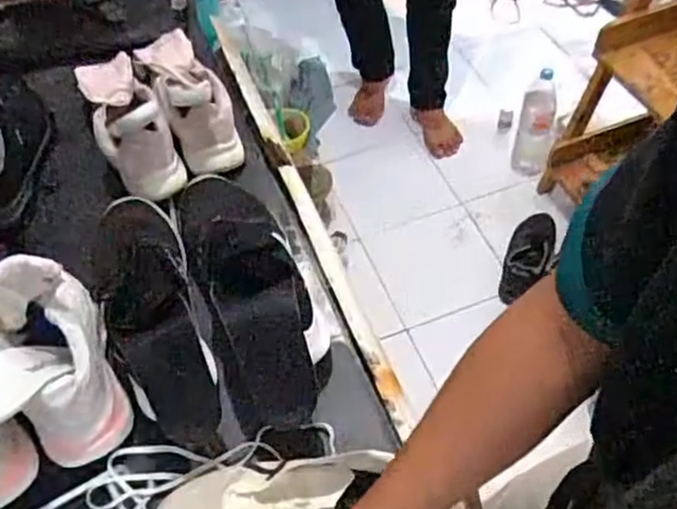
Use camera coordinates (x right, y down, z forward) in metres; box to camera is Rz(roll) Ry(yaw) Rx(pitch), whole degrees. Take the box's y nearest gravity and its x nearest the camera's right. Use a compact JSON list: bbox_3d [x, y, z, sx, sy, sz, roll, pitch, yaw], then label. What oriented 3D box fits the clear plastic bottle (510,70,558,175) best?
[{"bbox_3d":[0.486,-0.305,1.669,0.088,0.304,0.083,18,56,16],"label":"clear plastic bottle"}]

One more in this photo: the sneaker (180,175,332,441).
[{"bbox_3d":[-0.097,0.024,0.753,0.114,0.086,0.335,-18,54,-9],"label":"sneaker"}]

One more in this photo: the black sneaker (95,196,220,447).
[{"bbox_3d":[-0.201,0.051,0.735,0.096,0.074,0.322,-20,54,-11],"label":"black sneaker"}]

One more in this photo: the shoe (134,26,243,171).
[{"bbox_3d":[-0.209,-0.225,0.924,0.078,0.087,0.263,-22,55,-12],"label":"shoe"}]

